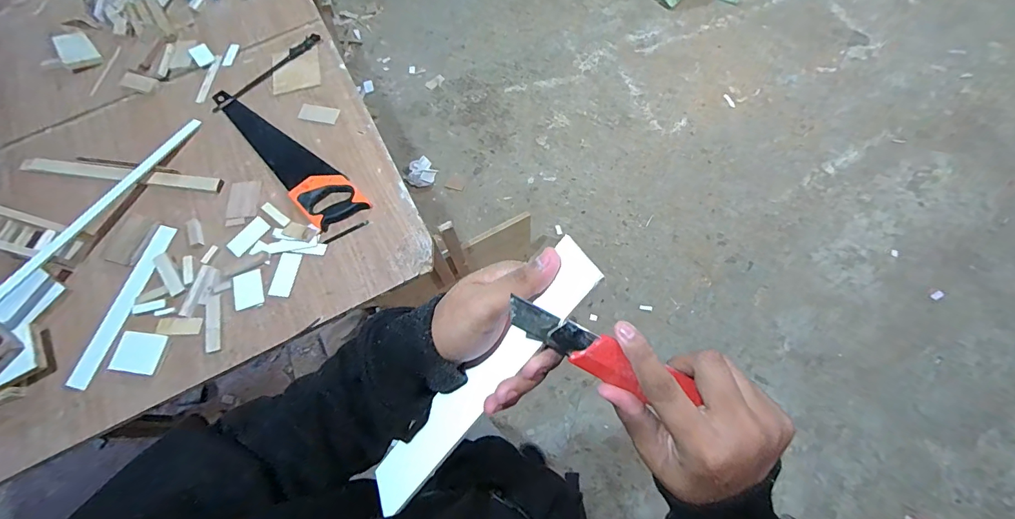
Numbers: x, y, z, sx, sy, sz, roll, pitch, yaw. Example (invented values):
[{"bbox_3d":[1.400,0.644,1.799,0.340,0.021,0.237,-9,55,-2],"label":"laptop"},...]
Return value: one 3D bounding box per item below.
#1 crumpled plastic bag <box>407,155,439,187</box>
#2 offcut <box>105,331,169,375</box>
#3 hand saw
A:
[{"bbox_3d":[-0.364,-0.365,1.789,0.132,0.047,0.137,-36,70,-11],"label":"crumpled plastic bag"},{"bbox_3d":[-0.710,0.178,0.818,0.101,0.009,0.074,6,75,5],"label":"offcut"},{"bbox_3d":[-0.512,-0.256,0.972,0.113,0.026,0.511,-41,72,-13],"label":"hand saw"}]

